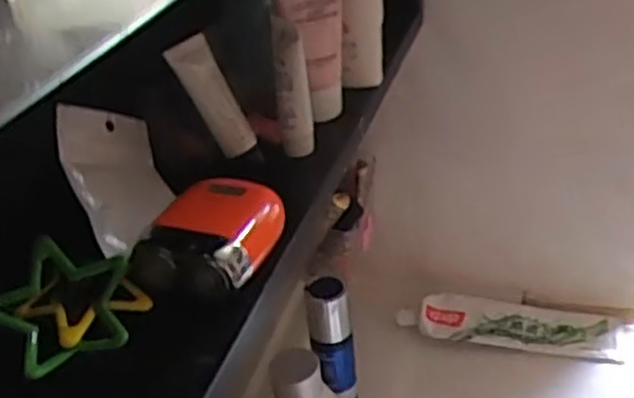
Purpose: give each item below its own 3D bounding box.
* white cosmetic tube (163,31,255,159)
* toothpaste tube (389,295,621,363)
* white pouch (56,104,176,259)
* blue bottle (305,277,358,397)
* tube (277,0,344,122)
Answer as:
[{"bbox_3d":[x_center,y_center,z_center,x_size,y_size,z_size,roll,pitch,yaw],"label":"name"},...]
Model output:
[{"bbox_3d":[-0.052,-0.051,0.381,0.027,0.062,0.013,-36,11,-38],"label":"white cosmetic tube"},{"bbox_3d":[0.177,0.116,0.706,0.197,0.023,0.055,2,33,13],"label":"toothpaste tube"},{"bbox_3d":[-0.090,-0.008,0.356,0.009,0.074,0.058,-30,-15,28],"label":"white pouch"},{"bbox_3d":[0.013,0.123,0.609,0.033,0.129,0.030,-8,32,-2],"label":"blue bottle"},{"bbox_3d":[-0.003,-0.096,0.417,0.038,0.103,0.019,-5,32,2],"label":"tube"}]

